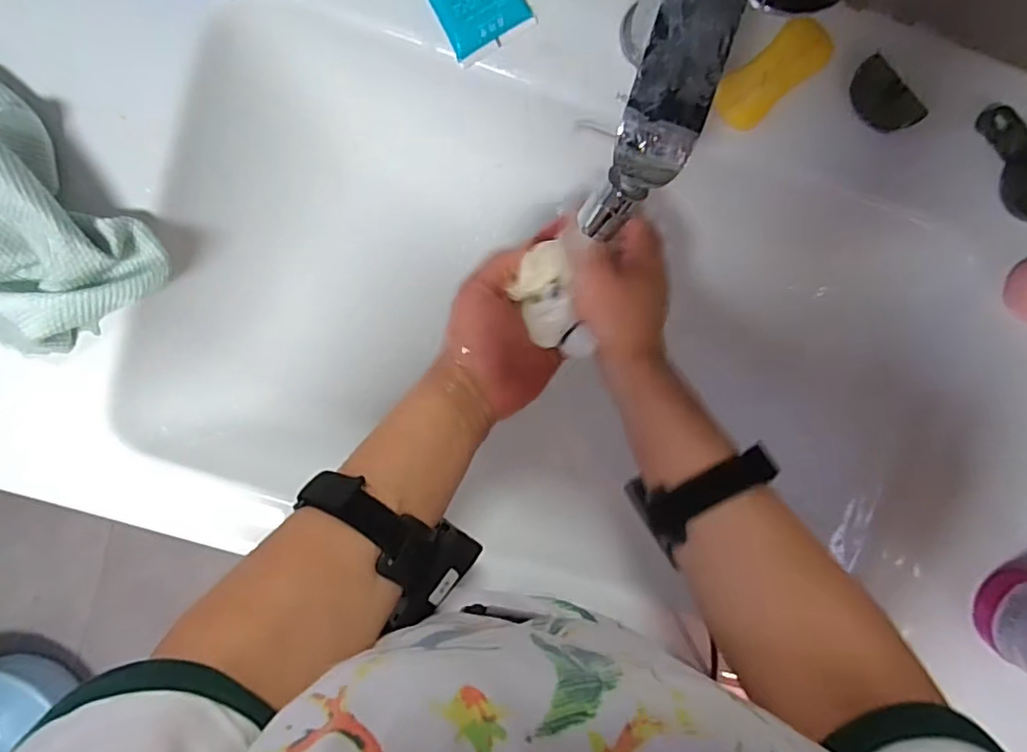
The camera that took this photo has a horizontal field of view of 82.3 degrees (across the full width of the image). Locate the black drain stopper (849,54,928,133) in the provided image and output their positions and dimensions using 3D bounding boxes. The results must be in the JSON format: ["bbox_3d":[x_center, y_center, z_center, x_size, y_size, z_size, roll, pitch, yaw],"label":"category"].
[{"bbox_3d":[0.267,-0.201,0.427,0.031,0.018,0.056,-38,98,1],"label":"black drain stopper"}]

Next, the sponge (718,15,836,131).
[{"bbox_3d":[0.183,-0.213,0.415,0.080,0.020,0.039,-41,97,1],"label":"sponge"}]

